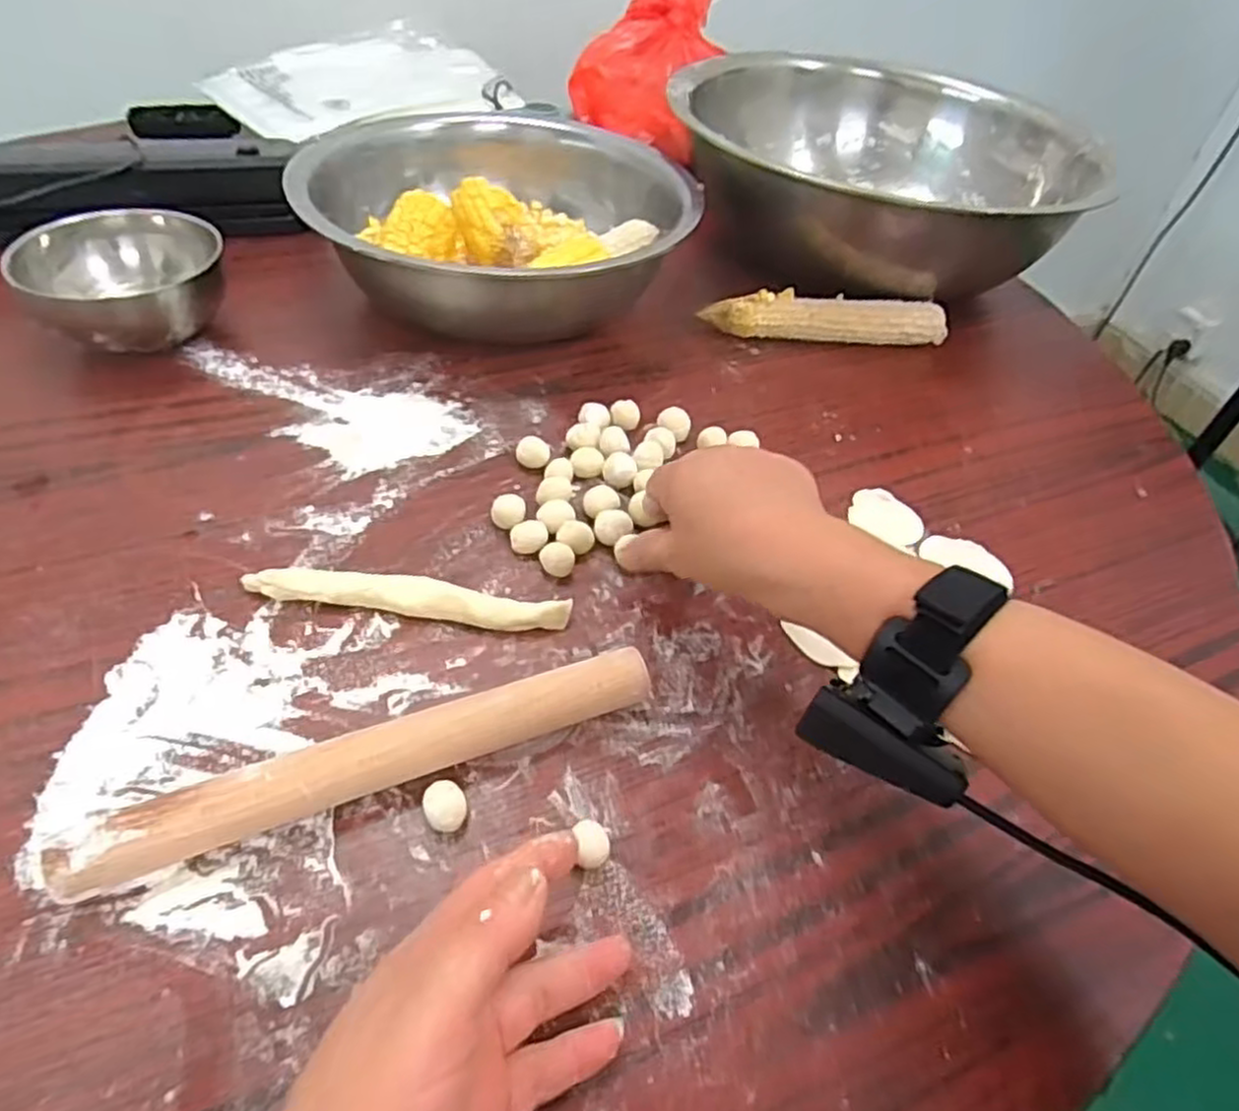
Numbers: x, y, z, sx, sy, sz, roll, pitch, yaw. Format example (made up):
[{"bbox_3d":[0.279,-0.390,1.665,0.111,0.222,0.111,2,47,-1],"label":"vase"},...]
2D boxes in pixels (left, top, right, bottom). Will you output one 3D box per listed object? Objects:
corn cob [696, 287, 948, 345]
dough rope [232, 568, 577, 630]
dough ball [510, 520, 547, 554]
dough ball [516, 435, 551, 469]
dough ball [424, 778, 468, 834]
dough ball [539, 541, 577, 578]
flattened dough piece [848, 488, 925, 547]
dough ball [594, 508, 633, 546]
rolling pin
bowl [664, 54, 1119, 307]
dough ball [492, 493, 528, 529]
[{"bbox_3d":[0.178,-0.202,0.632,0.211,0.034,0.034,-1,47,-8],"label":"corn cob"},{"bbox_3d":[-0.114,0.024,0.403,0.170,0.015,0.019,7,46,0],"label":"dough rope"},{"bbox_3d":[-0.054,-0.010,0.443,0.021,0.013,0.020,4,46,-4],"label":"dough ball"},{"bbox_3d":[-0.057,-0.066,0.490,0.022,0.016,0.019,3,46,-5],"label":"dough ball"},{"bbox_3d":[-0.077,0.113,0.329,0.018,0.014,0.021,-9,48,-16],"label":"dough ball"},{"bbox_3d":[-0.038,0.003,0.452,0.021,0.016,0.018,-1,47,-8],"label":"dough ball"},{"bbox_3d":[0.178,-0.027,0.491,0.048,0.006,0.039,26,49,17],"label":"flattened dough piece"},{"bbox_3d":[-0.004,-0.015,0.449,0.022,0.016,0.021,4,46,-4],"label":"dough ball"},{"bbox_3d":[-0.103,0.093,0.332,0.248,0.031,0.025,-15,50,-20],"label":"rolling pin"},{"bbox_3d":[0.258,-0.369,0.731,0.382,0.133,0.315,-14,50,-20],"label":"bowl"},{"bbox_3d":[-0.067,-0.024,0.450,0.021,0.018,0.019,-1,47,-8],"label":"dough ball"}]

